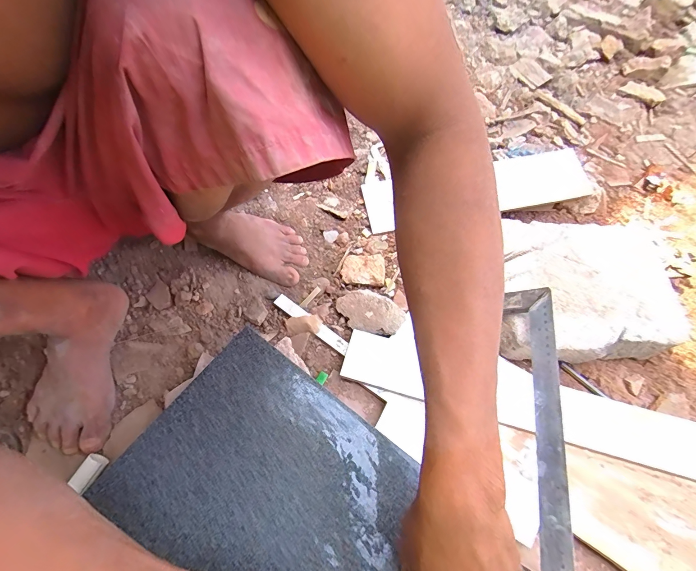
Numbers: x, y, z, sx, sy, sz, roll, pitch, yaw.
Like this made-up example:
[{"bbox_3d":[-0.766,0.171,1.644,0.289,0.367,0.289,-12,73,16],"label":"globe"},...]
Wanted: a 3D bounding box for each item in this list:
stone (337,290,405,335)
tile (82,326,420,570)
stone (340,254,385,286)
[{"bbox_3d":[0.031,0.039,0.487,0.095,0.020,0.053,11,64,6],"label":"stone"},{"bbox_3d":[-0.090,0.226,0.293,0.286,0.012,0.290,34,68,16],"label":"tile"},{"bbox_3d":[0.023,-0.025,0.525,0.065,0.018,0.050,6,63,3],"label":"stone"}]

